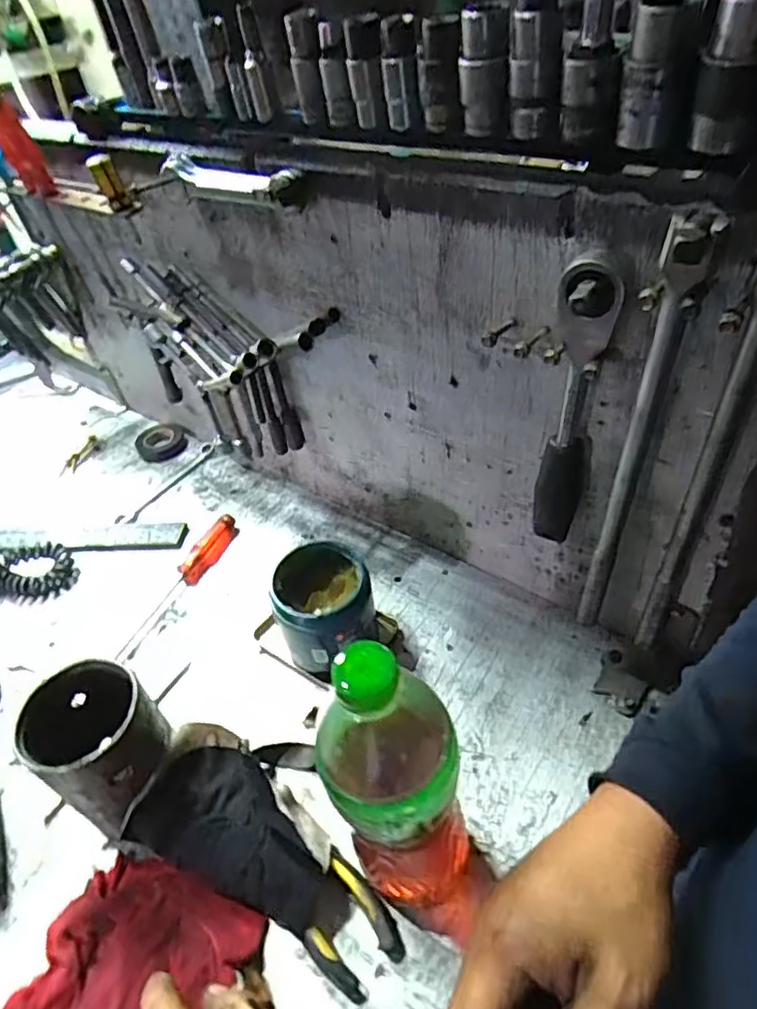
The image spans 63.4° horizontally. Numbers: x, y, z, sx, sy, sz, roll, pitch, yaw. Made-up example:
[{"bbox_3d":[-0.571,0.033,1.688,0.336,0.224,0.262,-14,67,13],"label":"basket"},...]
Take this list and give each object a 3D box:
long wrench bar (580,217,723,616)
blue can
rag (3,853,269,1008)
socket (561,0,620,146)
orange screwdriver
[{"bbox_3d":[0.171,-0.019,0.420,0.021,0.341,0.031,14,47,20],"label":"long wrench bar"},{"bbox_3d":[-0.047,0.101,0.580,0.085,0.106,0.093,-3,44,3],"label":"blue can"},{"bbox_3d":[-0.173,0.322,0.416,0.136,0.033,0.139,15,48,21],"label":"rag"},{"bbox_3d":[0.108,-0.224,0.311,0.026,0.075,0.022,6,45,13],"label":"socket"},{"bbox_3d":[-0.218,0.085,0.683,0.028,0.027,0.197,16,48,22],"label":"orange screwdriver"}]

